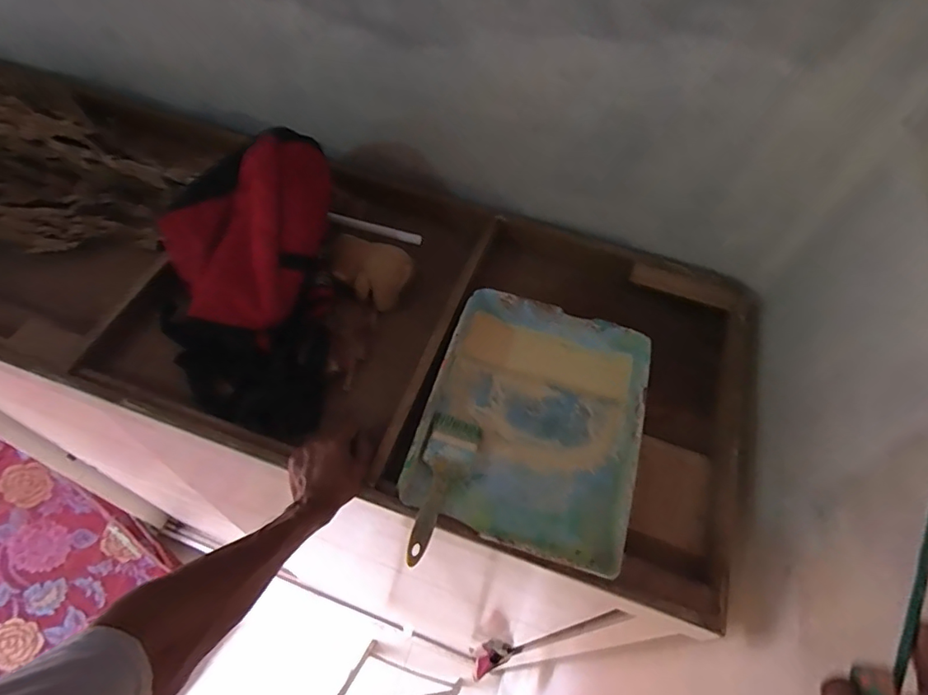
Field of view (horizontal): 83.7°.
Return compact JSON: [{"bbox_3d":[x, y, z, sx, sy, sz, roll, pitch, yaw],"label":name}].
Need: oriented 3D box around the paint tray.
[{"bbox_3d":[0.097,0.102,0.729,0.276,0.076,0.367,17,58,6],"label":"paint tray"}]

